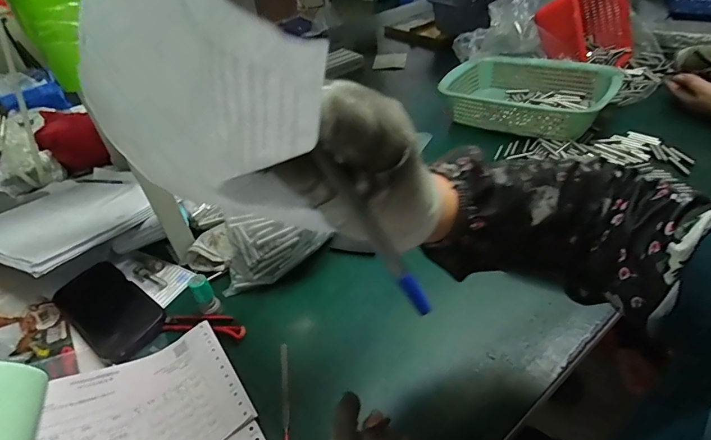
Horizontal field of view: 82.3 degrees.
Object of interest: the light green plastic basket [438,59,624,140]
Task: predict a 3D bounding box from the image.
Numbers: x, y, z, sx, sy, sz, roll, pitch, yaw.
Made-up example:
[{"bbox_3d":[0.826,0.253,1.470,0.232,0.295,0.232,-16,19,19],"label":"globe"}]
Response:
[{"bbox_3d":[0.327,-0.239,0.786,0.292,0.074,0.216,21,45,29],"label":"light green plastic basket"}]

